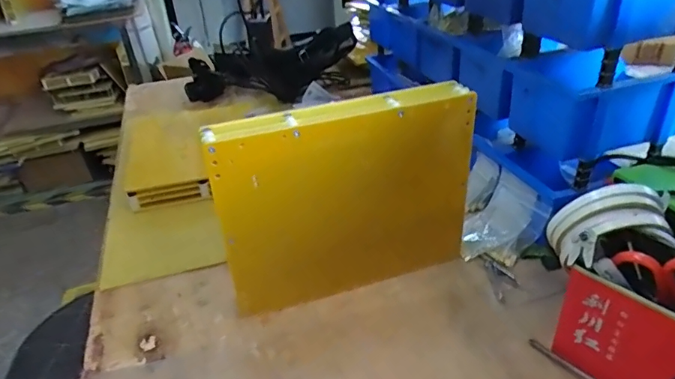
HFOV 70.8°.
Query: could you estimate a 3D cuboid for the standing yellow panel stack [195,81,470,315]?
[{"bbox_3d":[0.013,0.014,0.454,0.241,0.191,0.032,-11,31,-10],"label":"standing yellow panel stack"}]

